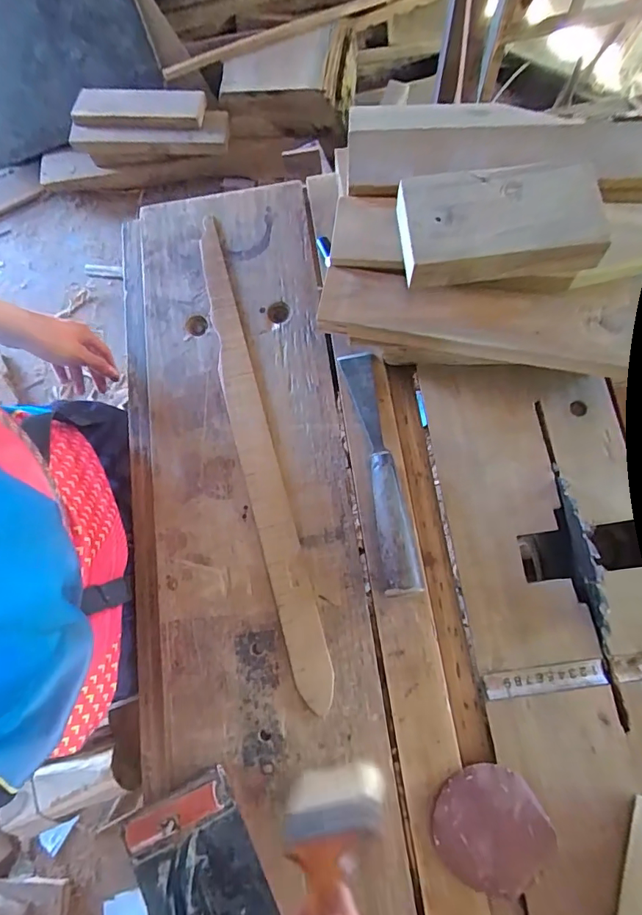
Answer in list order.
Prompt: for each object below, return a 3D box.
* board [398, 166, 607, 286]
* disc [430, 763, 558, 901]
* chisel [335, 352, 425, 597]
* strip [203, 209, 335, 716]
[{"bbox_3d":[0.161,-0.213,0.418,0.178,0.039,0.091,-6,76,3],"label":"board"},{"bbox_3d":[0.144,0.315,0.386,0.091,0.016,0.094,0,76,2],"label":"disc"},{"bbox_3d":[0.057,0.006,0.455,0.033,0.036,0.249,-10,76,-1],"label":"chisel"},{"bbox_3d":[-0.069,-0.015,0.482,0.044,0.011,0.522,-15,76,-2],"label":"strip"}]

